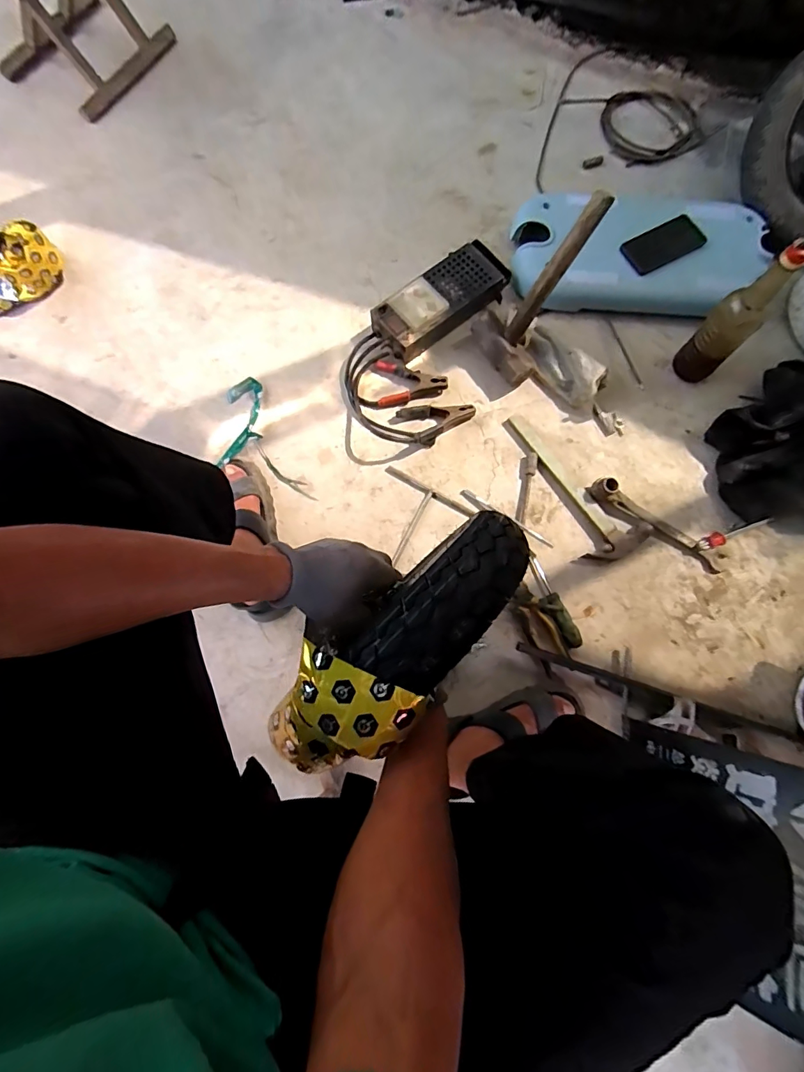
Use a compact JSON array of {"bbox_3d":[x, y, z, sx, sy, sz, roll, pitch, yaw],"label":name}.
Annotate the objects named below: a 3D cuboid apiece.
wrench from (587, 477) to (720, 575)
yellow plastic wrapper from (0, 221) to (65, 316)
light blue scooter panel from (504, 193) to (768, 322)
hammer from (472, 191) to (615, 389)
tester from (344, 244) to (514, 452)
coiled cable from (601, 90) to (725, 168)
[{"bbox_3d":[0.462,-0.020,0.822,0.276,0.045,0.038,33,79,6],"label":"wrench"},{"bbox_3d":[-0.846,-0.488,0.874,0.370,0.098,0.141,-10,78,-4],"label":"yellow plastic wrapper"},{"bbox_3d":[0.481,-0.582,0.946,0.505,0.078,0.268,1,77,-1],"label":"light blue scooter panel"},{"bbox_3d":[0.237,-0.423,0.793,0.140,0.306,0.052,43,44,8],"label":"hammer"},{"bbox_3d":[0.042,-0.389,0.886,0.258,0.066,0.434,14,77,2],"label":"tester"},{"bbox_3d":[0.599,-0.980,1.092,0.253,0.020,0.200,-31,80,-8],"label":"coiled cable"}]

